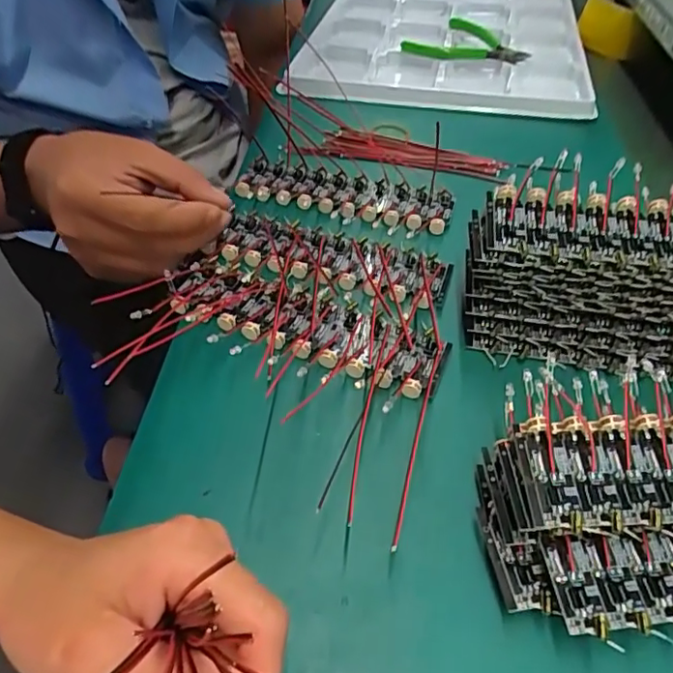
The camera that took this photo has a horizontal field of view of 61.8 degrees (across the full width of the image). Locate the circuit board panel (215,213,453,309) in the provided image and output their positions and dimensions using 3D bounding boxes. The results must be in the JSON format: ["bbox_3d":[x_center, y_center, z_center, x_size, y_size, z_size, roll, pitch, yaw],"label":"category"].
[{"bbox_3d":[-0.004,-0.048,0.356,0.146,0.014,0.047,15,48,12],"label":"circuit board panel"}]

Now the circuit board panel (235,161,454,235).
[{"bbox_3d":[0.005,-0.101,0.403,0.152,0.013,0.051,12,48,9],"label":"circuit board panel"}]

